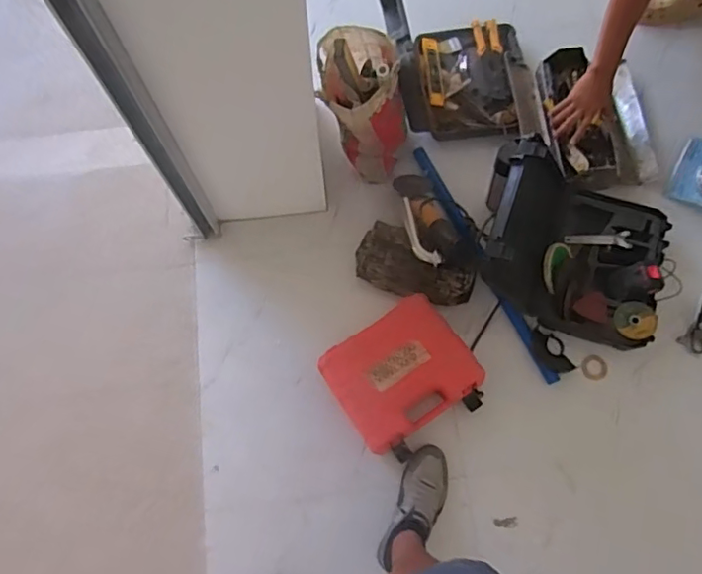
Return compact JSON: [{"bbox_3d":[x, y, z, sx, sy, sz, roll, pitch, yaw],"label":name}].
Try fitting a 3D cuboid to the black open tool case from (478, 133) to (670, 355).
[{"bbox_3d":[0.522,-0.114,1.259,0.445,0.226,0.378,20,74,5],"label":"black open tool case"}]

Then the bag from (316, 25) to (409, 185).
[{"bbox_3d":[0.033,-0.423,1.316,0.196,0.379,0.209,5,73,1],"label":"bag"}]

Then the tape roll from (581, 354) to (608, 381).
[{"bbox_3d":[0.571,0.189,1.315,0.058,0.013,0.058,0,73,-1],"label":"tape roll"}]

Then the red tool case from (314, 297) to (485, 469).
[{"bbox_3d":[0.119,0.200,1.249,0.301,0.085,0.284,-32,76,-10],"label":"red tool case"}]

